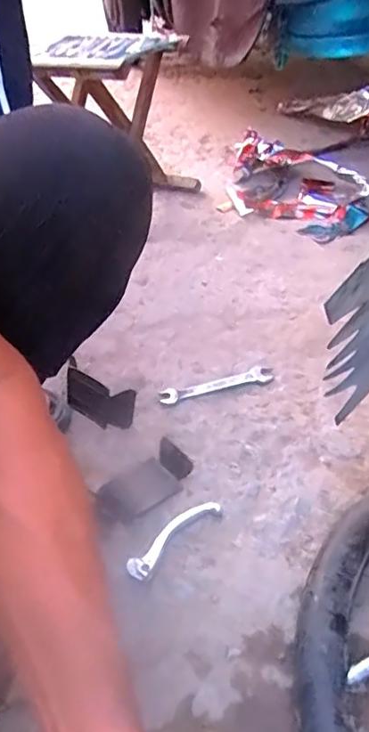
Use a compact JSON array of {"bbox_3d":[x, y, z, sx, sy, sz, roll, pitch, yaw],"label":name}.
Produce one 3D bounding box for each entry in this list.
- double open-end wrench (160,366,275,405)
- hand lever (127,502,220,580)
[{"bbox_3d":[0.041,0.026,0.723,0.144,0.010,0.031,-11,40,-8],"label":"double open-end wrench"},{"bbox_3d":[-0.012,0.170,0.549,0.112,0.023,0.024,-34,48,-31],"label":"hand lever"}]

